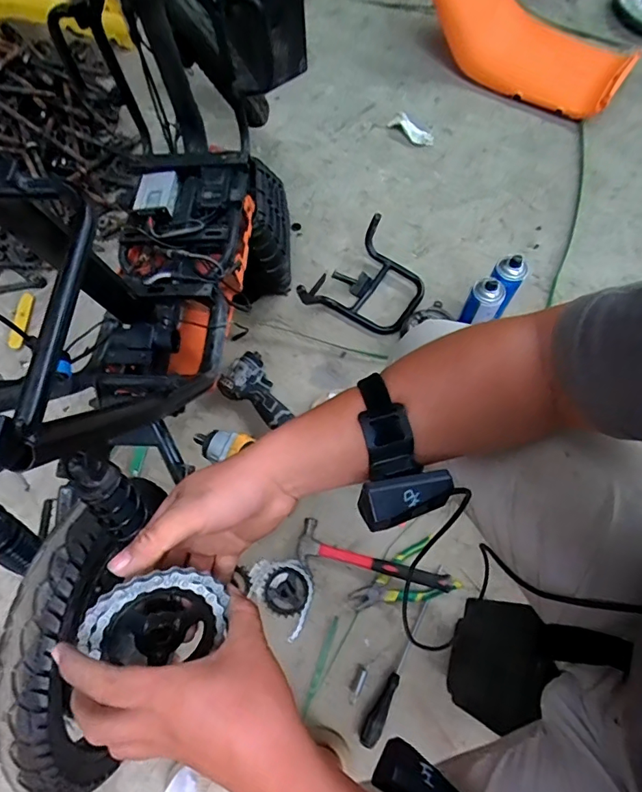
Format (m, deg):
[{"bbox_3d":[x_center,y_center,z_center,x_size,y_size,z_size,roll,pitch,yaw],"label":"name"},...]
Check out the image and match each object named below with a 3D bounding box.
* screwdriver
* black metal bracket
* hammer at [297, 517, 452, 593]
[{"bbox_3d":[0.146,0.430,0.776,0.027,0.023,0.299,28,71,13],"label":"screwdriver"},{"bbox_3d":[0.094,-0.216,0.973,0.186,0.132,0.249,41,74,17],"label":"black metal bracket"},{"bbox_3d":[0.087,0.303,0.812,0.269,0.035,0.081,19,69,9],"label":"hammer"}]

